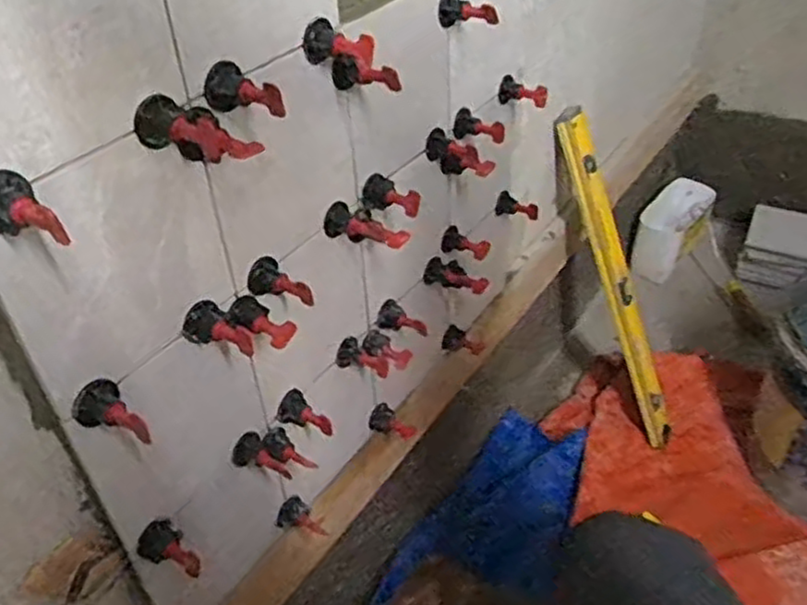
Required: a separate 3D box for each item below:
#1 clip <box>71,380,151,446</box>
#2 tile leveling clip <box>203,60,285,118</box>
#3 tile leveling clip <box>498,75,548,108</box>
[{"bbox_3d":[-0.181,0.071,0.447,0.030,0.028,0.045,-31,48,-30],"label":"clip"},{"bbox_3d":[-0.099,-0.129,0.447,0.050,0.027,0.028,30,49,32],"label":"tile leveling clip"},{"bbox_3d":[0.131,-0.229,0.789,0.051,0.028,0.026,15,43,20],"label":"tile leveling clip"}]

